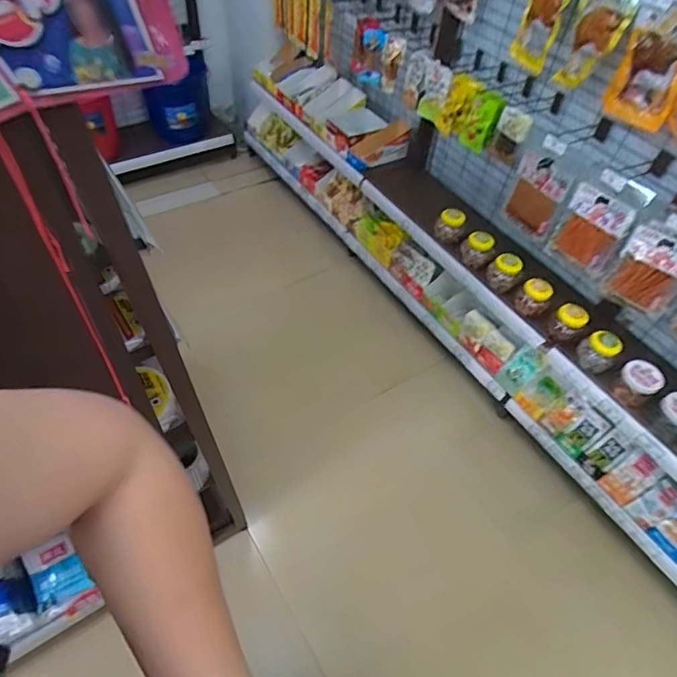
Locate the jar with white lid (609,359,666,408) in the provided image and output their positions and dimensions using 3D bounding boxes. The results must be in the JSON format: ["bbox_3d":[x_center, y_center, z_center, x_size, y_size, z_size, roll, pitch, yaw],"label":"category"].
[{"bbox_3d":[0.747,0.110,1.209,0.094,0.085,0.090,-25,57,-22],"label":"jar with white lid"}]

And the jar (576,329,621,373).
[{"bbox_3d":[0.669,0.035,1.248,0.077,0.091,0.081,2,51,-3],"label":"jar"}]

